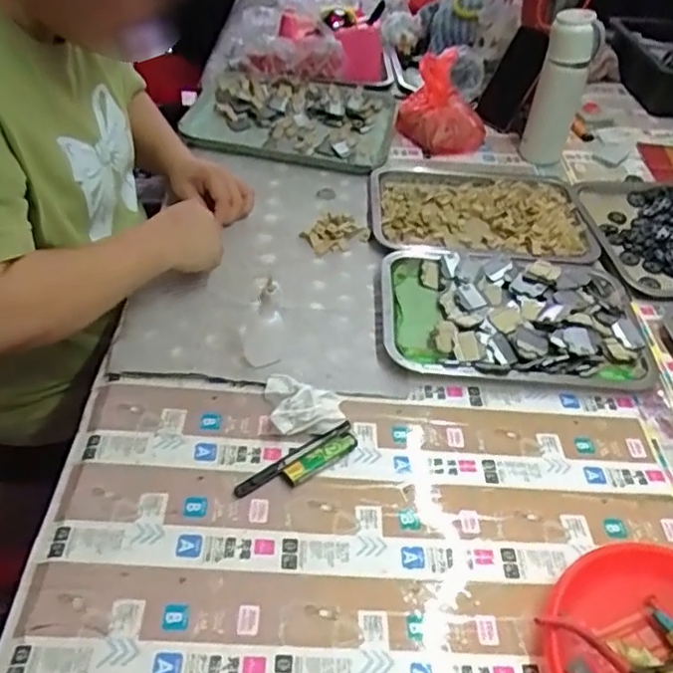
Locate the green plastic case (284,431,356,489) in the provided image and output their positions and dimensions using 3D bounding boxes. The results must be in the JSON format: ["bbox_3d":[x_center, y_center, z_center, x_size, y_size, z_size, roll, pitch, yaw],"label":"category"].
[{"bbox_3d":[-0.013,0.116,0.610,0.082,0.009,0.019,-27,52,-29],"label":"green plastic case"}]

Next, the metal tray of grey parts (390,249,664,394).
[{"bbox_3d":[0.212,-0.036,0.769,0.311,0.032,0.220,1,43,-3],"label":"metal tray of grey parts"}]

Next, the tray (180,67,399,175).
[{"bbox_3d":[-0.071,-0.389,1.100,0.337,0.034,0.294,8,43,4],"label":"tray"}]

